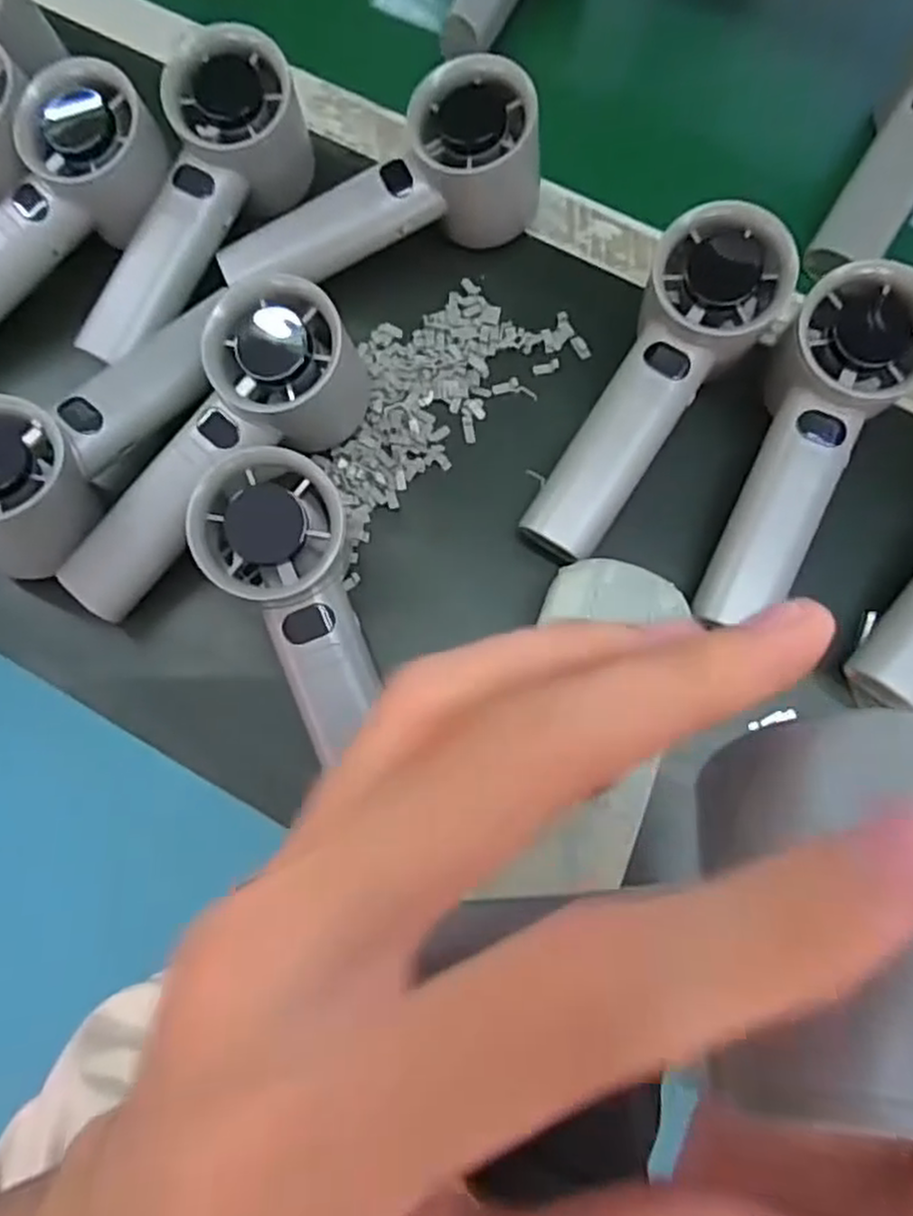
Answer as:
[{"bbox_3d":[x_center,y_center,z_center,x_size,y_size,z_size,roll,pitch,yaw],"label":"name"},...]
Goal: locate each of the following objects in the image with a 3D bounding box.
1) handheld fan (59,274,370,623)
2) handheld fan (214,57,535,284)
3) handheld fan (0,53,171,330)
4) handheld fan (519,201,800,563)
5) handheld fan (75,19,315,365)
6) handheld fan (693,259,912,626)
[{"bbox_3d":[-0.104,-0.063,0.306,0.053,0.060,0.158,39,87,10],"label":"handheld fan"},{"bbox_3d":[-0.035,-0.191,0.329,0.152,0.067,0.041,-20,74,-8],"label":"handheld fan"},{"bbox_3d":[-0.198,-0.173,0.331,0.045,0.042,0.157,45,96,12],"label":"handheld fan"},{"bbox_3d":[0.084,-0.093,0.316,0.058,0.053,0.160,34,94,9],"label":"handheld fan"},{"bbox_3d":[-0.125,-0.182,0.336,0.052,0.060,0.155,30,91,8],"label":"handheld fan"},{"bbox_3d":[0.144,-0.066,0.306,0.060,0.046,0.155,24,96,6],"label":"handheld fan"}]

